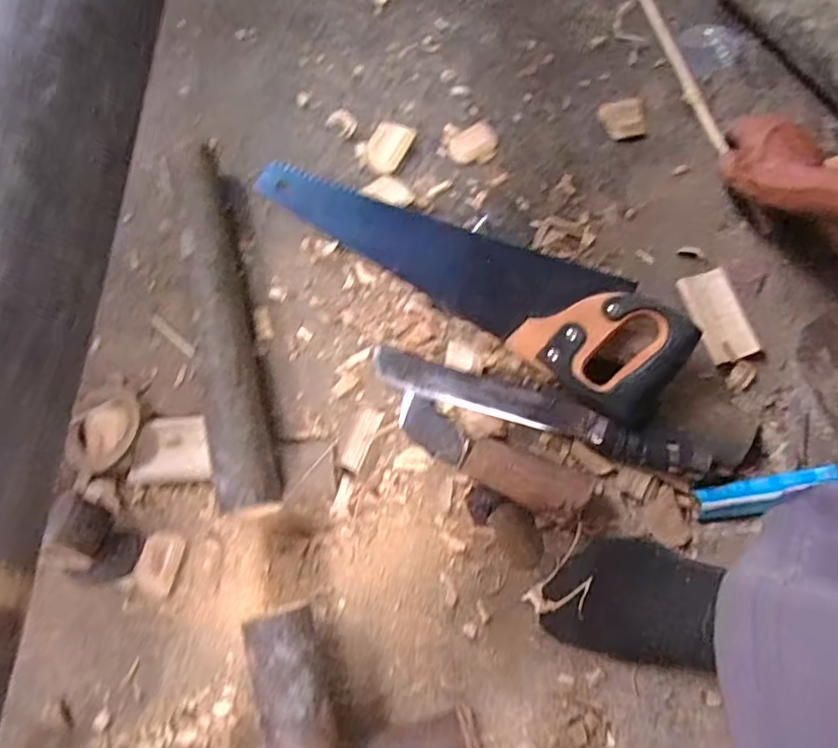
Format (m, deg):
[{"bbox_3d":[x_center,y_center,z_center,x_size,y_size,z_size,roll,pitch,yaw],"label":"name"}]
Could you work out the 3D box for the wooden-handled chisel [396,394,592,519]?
[{"bbox_3d":[0.065,0.075,0.569,0.187,0.039,0.053,26,76,6],"label":"wooden-handled chisel"}]

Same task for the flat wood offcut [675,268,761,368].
[{"bbox_3d":[0.303,-0.059,0.622,0.053,0.008,0.094,-20,76,-6],"label":"flat wood offcut"}]

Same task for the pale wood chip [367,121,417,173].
[{"bbox_3d":[-0.034,-0.250,0.676,0.044,0.017,0.058,23,75,6],"label":"pale wood chip"}]

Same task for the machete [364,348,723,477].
[{"bbox_3d":[0.114,0.035,0.593,0.327,0.021,0.037,18,75,4],"label":"machete"}]

